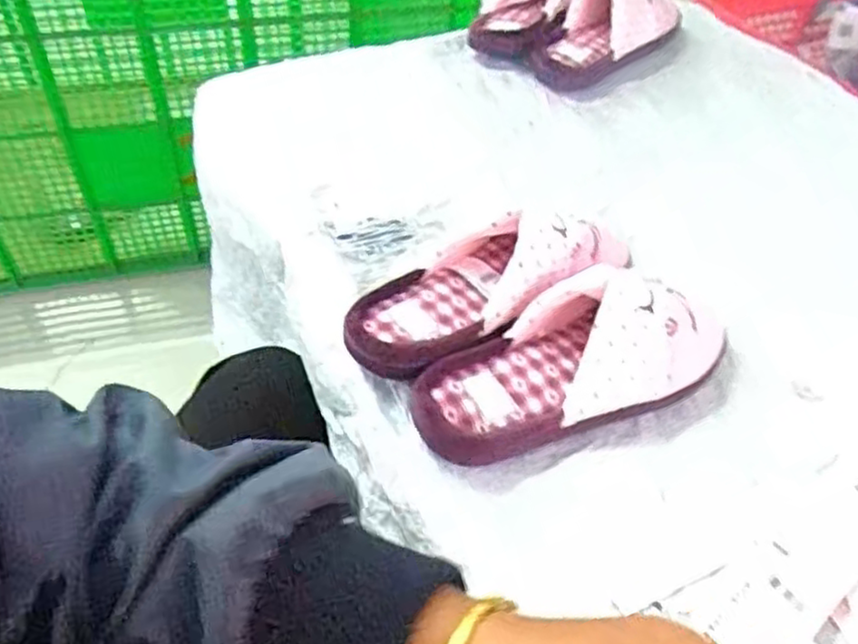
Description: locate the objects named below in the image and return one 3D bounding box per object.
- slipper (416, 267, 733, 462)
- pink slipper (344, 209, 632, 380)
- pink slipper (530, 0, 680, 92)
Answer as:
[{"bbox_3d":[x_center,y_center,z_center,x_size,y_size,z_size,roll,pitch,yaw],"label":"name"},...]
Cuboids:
[{"bbox_3d":[0.094,0.022,0.470,0.222,0.074,0.085,-15,51,-18],"label":"slipper"},{"bbox_3d":[0.037,-0.030,0.508,0.209,0.076,0.087,-24,54,-24],"label":"pink slipper"},{"bbox_3d":[0.199,-0.335,0.799,0.205,0.077,0.085,-28,56,-27],"label":"pink slipper"}]

